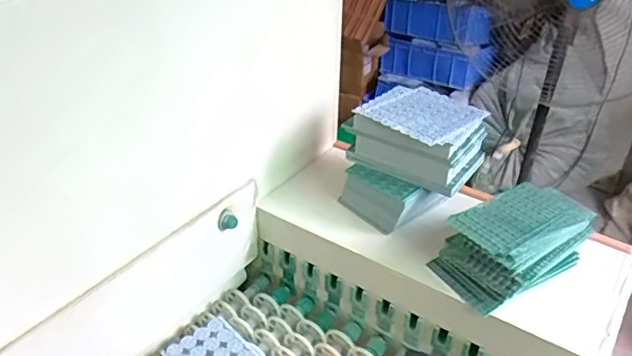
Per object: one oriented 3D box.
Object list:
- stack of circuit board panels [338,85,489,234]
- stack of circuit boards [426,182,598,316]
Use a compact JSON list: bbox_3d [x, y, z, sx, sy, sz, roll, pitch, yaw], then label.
[{"bbox_3d":[0.121,-0.020,0.693,0.139,0.130,0.129,-26,42,-35],"label":"stack of circuit board panels"},{"bbox_3d":[0.216,0.067,0.622,0.153,0.081,0.104,-22,40,-31],"label":"stack of circuit boards"}]

